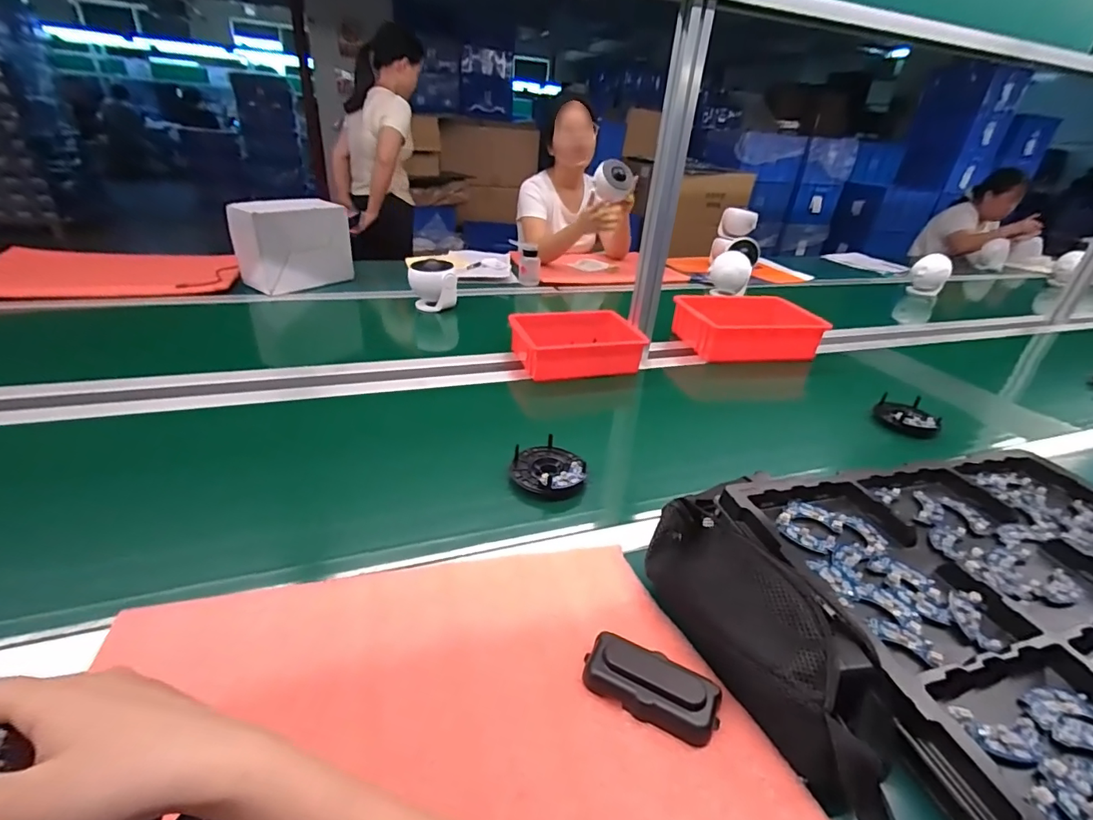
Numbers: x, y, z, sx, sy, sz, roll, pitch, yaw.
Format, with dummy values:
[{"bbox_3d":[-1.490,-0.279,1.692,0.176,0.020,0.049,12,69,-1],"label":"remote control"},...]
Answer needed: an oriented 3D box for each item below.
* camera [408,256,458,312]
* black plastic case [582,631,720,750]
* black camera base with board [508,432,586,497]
[{"bbox_3d":[-0.280,-0.304,1.202,0.111,0.121,0.084,-3,31,-13],"label":"camera"},{"bbox_3d":[0.084,0.225,0.393,0.106,0.028,0.045,18,33,21],"label":"black plastic case"},{"bbox_3d":[0.001,0.077,0.662,0.095,0.032,0.095,-2,31,-11],"label":"black camera base with board"}]

